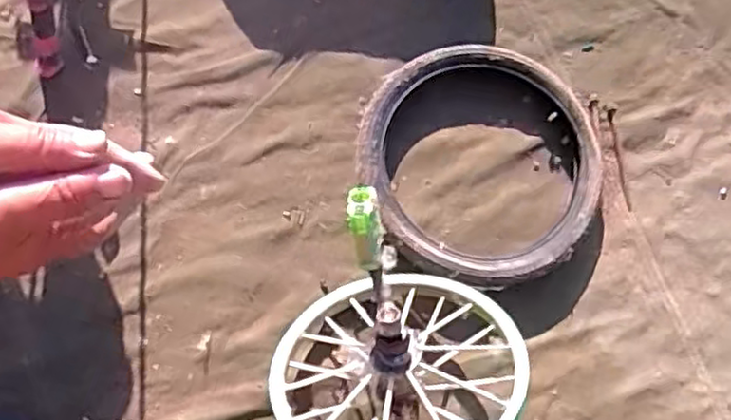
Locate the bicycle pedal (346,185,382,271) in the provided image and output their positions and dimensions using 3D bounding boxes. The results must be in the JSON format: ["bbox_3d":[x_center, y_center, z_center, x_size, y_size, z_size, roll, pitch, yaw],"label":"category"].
[{"bbox_3d":[-0.001,0.024,0.835,0.039,0.035,0.099,-10,106,-6],"label":"bicycle pedal"}]

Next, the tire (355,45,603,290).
[{"bbox_3d":[0.178,-0.074,1.050,0.374,0.074,0.380,1,76,-8],"label":"tire"}]

